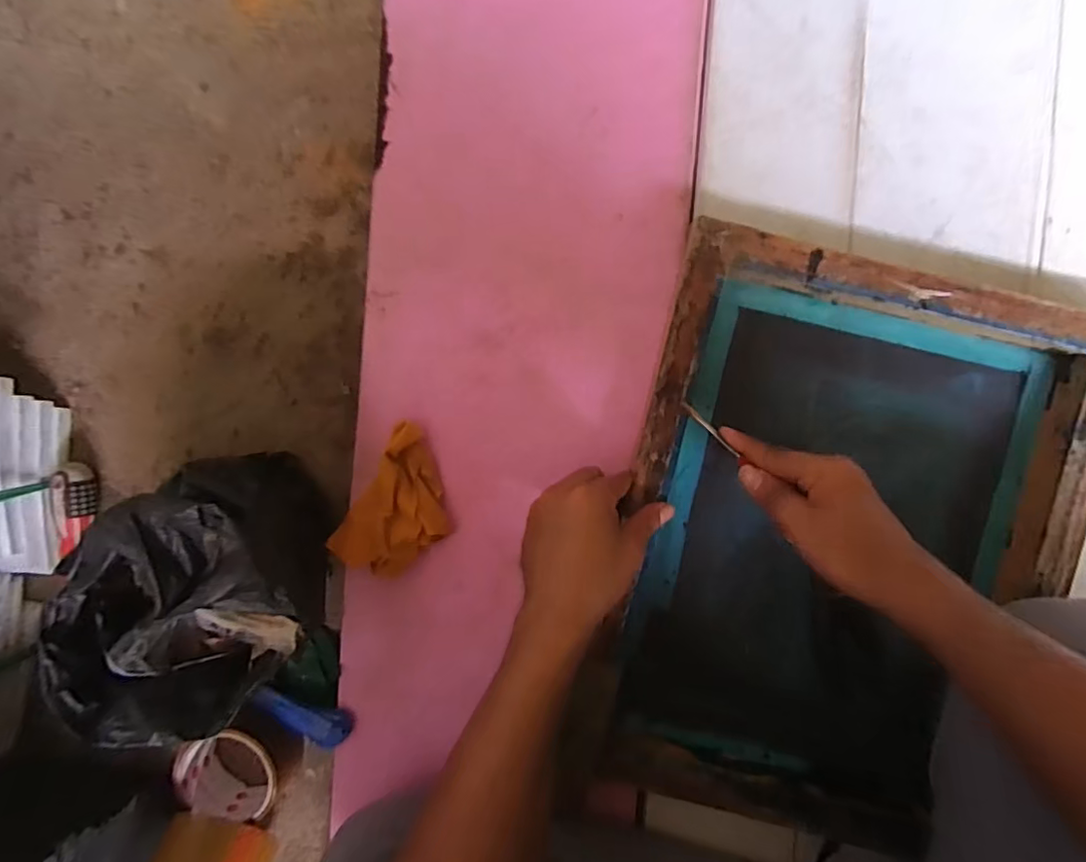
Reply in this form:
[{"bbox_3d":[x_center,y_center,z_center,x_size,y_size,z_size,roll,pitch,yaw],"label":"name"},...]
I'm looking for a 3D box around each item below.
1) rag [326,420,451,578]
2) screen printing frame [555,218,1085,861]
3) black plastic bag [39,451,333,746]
[{"bbox_3d":[-0.120,0.068,0.480,0.079,0.022,0.127,32,95,1],"label":"rag"},{"bbox_3d":[0.236,0.109,0.460,0.342,0.049,0.495,13,94,2],"label":"screen printing frame"},{"bbox_3d":[-0.244,0.127,0.425,0.160,0.131,0.181,28,95,1],"label":"black plastic bag"}]

